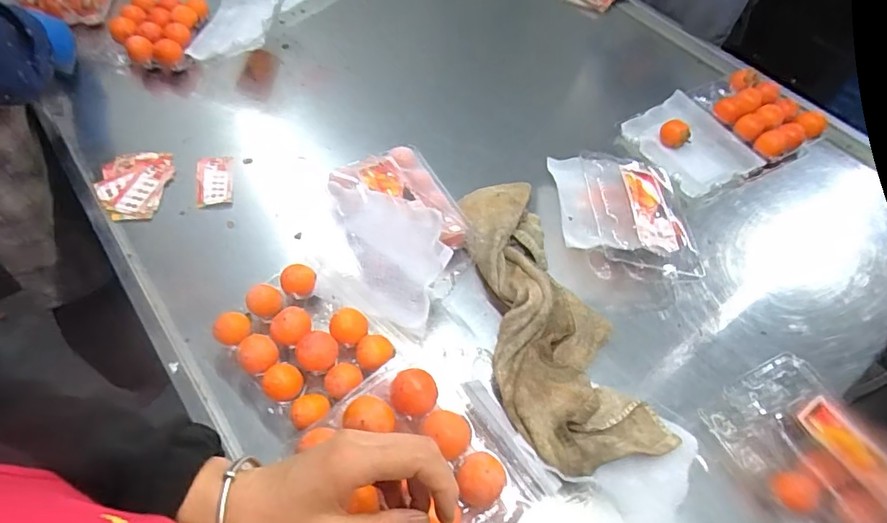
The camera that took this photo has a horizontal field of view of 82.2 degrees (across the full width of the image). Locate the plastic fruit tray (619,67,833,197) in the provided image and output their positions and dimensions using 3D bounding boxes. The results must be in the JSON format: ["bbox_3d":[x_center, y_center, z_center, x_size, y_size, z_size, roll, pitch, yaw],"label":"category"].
[{"bbox_3d":[0.480,-0.229,0.873,0.303,0.054,0.193,-21,61,-18],"label":"plastic fruit tray"}]

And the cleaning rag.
[{"bbox_3d":[0.111,0.056,0.642,0.171,0.060,0.413,-16,59,-15],"label":"cleaning rag"}]

